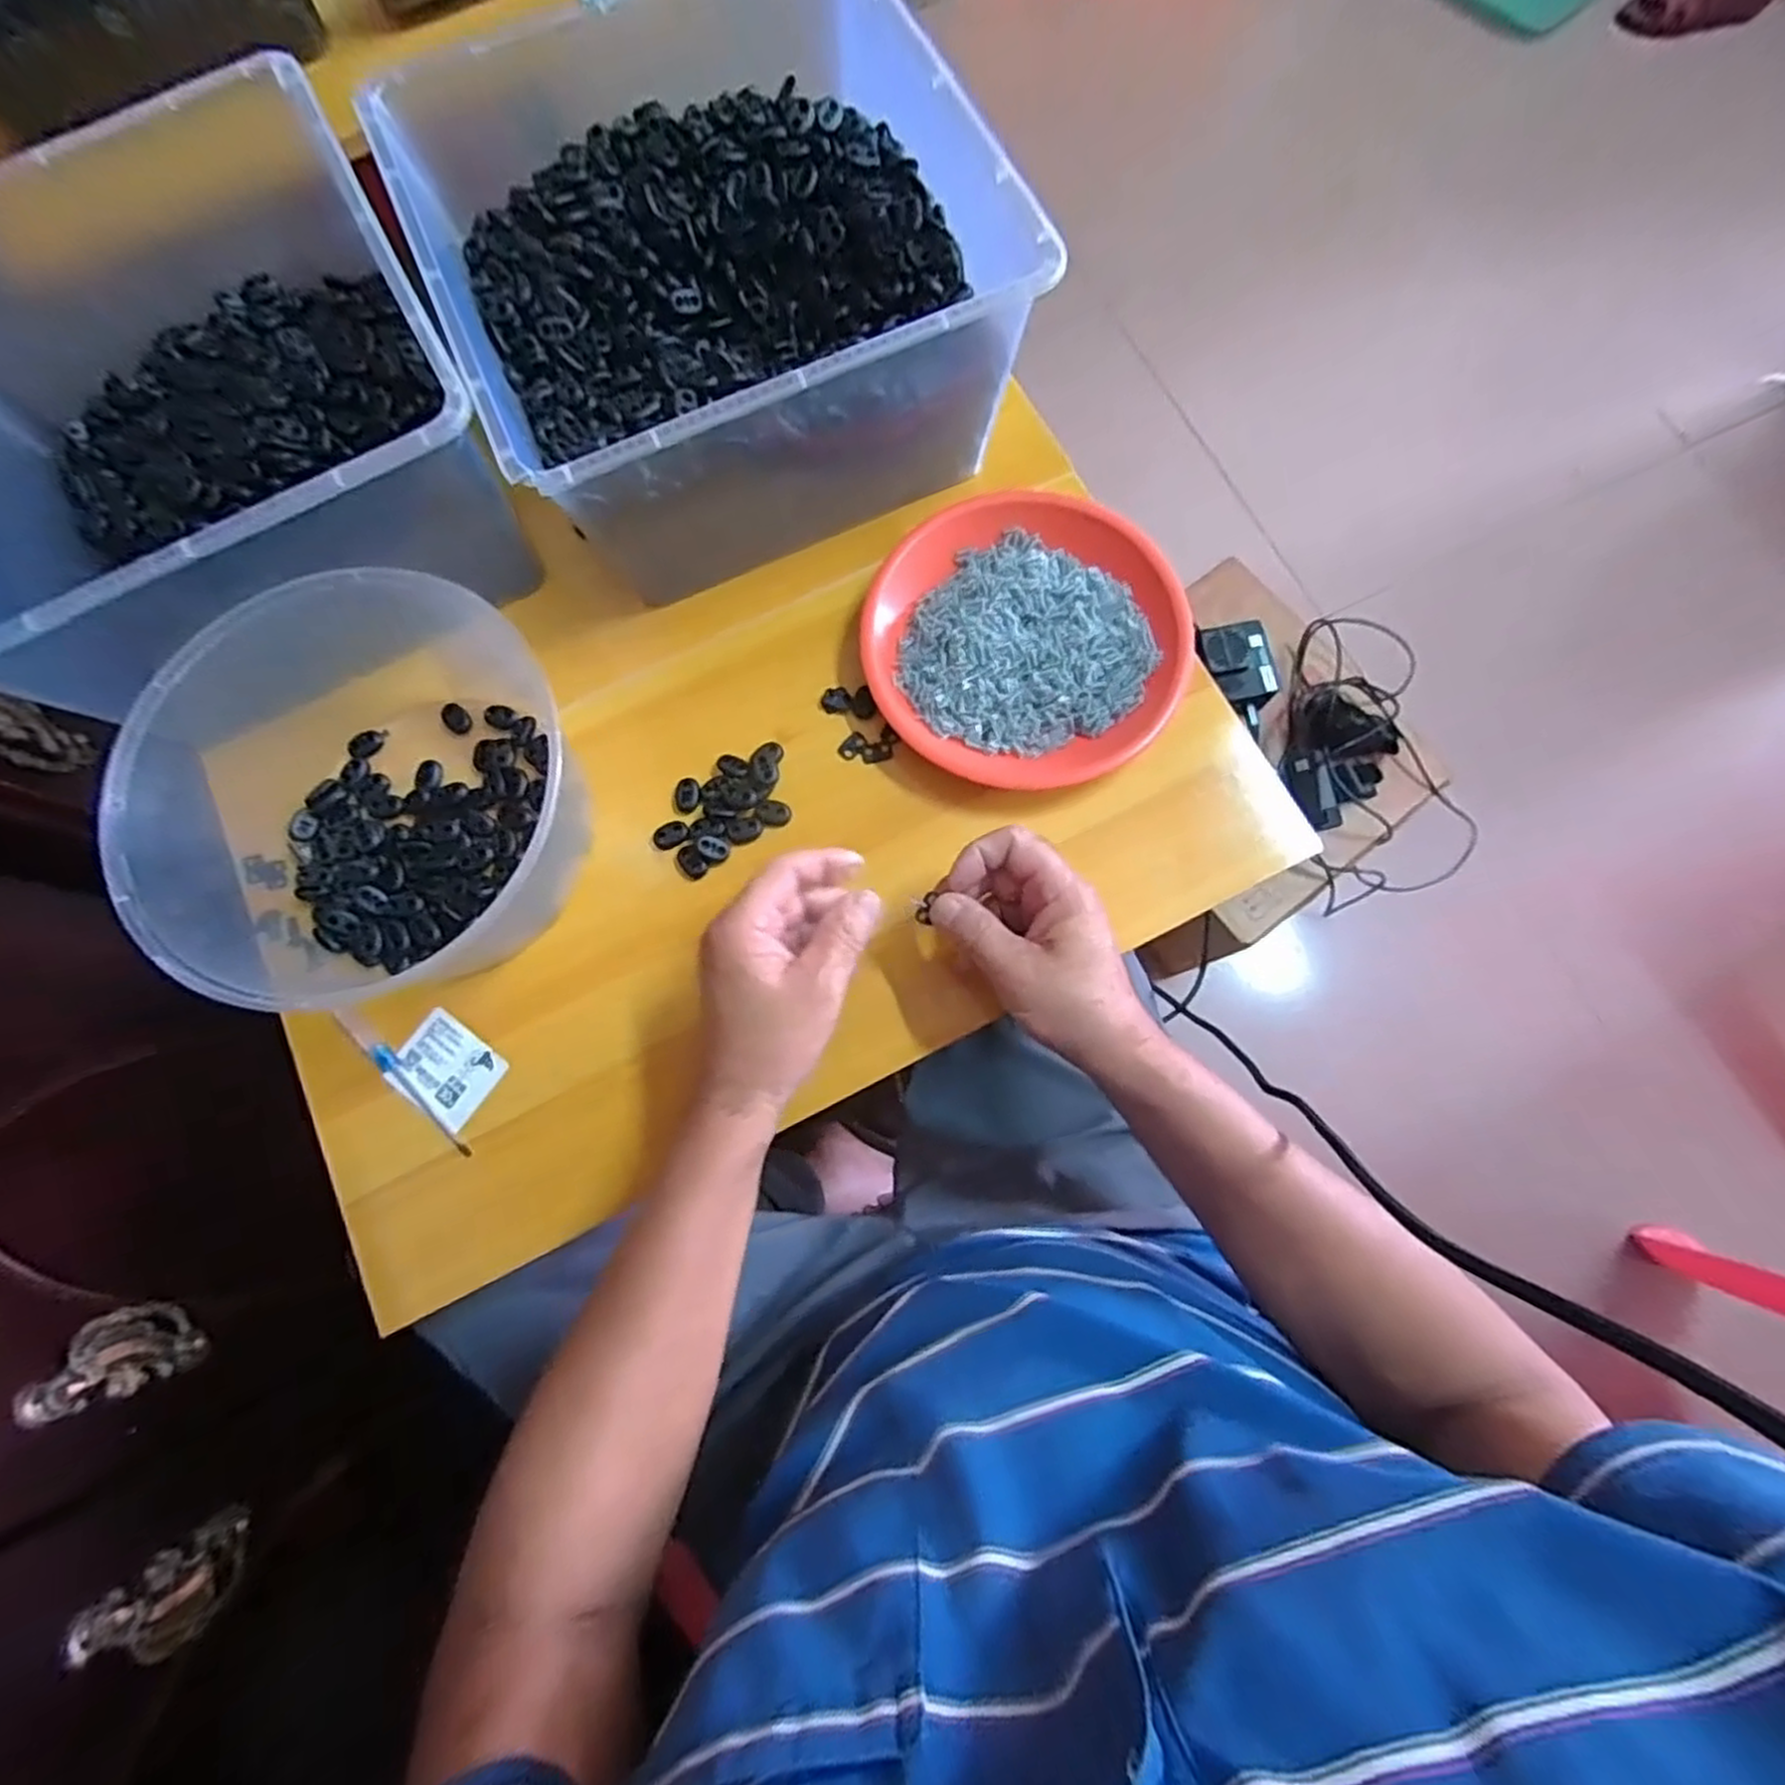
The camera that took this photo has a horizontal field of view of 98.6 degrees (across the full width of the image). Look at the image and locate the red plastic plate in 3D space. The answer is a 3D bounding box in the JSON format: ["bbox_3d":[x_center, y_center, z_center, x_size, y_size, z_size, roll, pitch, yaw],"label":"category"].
[{"bbox_3d":[0.084,-0.158,0.475,0.193,0.023,0.180,0,77,2],"label":"red plastic plate"}]

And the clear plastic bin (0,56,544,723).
[{"bbox_3d":[-0.404,-0.275,0.448,0.297,0.114,0.301,-28,78,-5],"label":"clear plastic bin"}]

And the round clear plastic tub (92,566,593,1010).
[{"bbox_3d":[-0.304,-0.048,0.432,0.226,0.100,0.221,0,77,2],"label":"round clear plastic tub"}]

